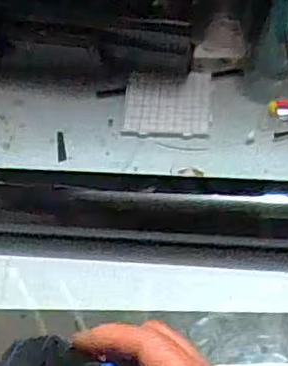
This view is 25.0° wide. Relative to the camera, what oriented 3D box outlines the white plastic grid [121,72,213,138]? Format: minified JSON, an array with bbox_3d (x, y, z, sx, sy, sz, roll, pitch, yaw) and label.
[{"bbox_3d":[0.042,-0.133,1.125,0.150,0.009,0.129,0,63,3],"label":"white plastic grid"}]

